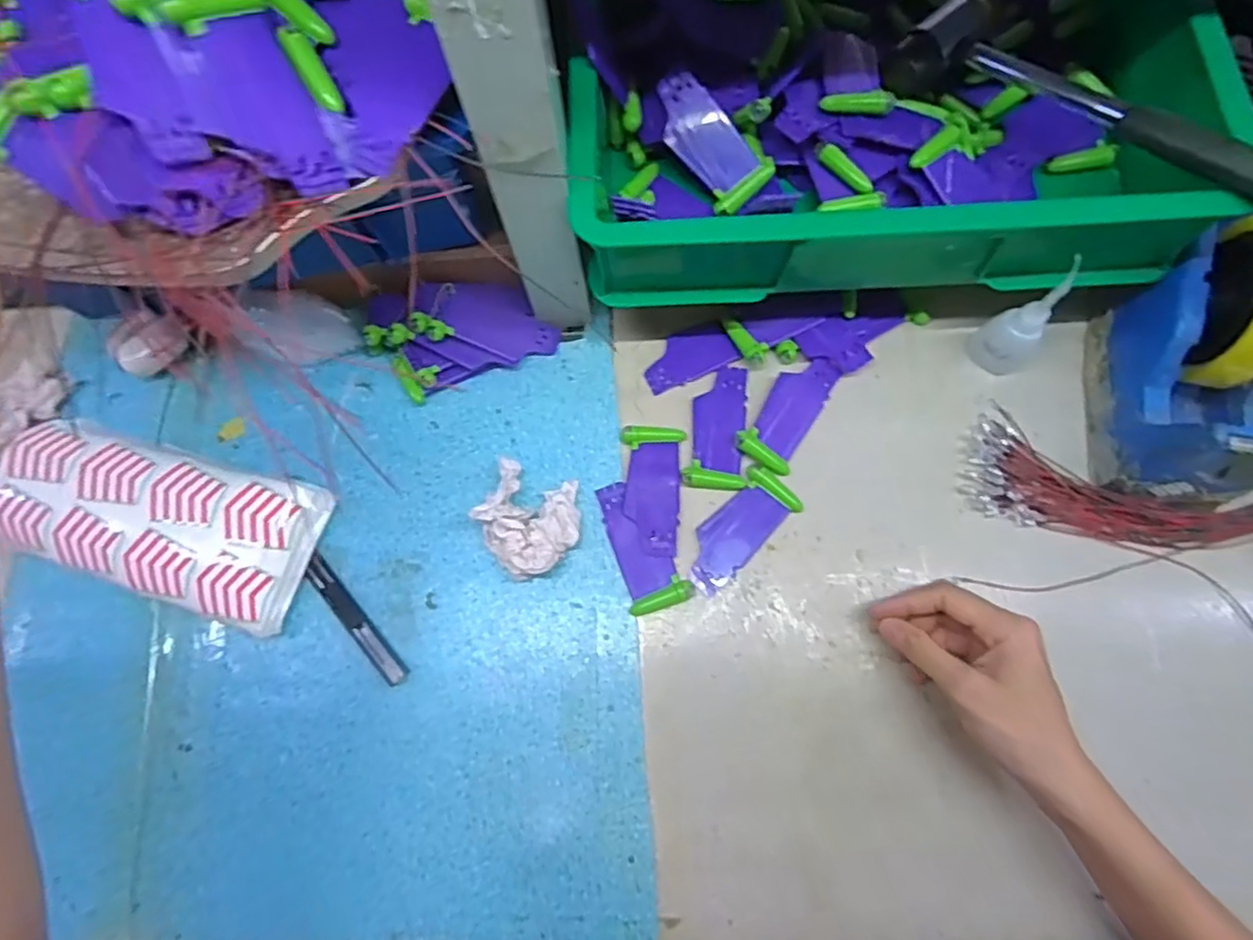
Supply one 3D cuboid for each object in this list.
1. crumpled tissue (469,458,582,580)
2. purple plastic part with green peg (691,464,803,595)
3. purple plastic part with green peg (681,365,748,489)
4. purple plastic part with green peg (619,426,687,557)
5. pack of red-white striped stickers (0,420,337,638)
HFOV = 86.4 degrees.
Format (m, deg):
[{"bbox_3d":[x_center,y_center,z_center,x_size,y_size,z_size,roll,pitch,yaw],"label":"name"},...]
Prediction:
[{"bbox_3d":[-0.064,0.028,0.444,0.067,0.038,0.082,-22,74,-3],"label":"crumpled tissue"},{"bbox_3d":[0.075,0.039,0.450,0.088,0.006,0.041,-42,77,-11],"label":"purple plastic part with green peg"},{"bbox_3d":[0.065,-0.031,0.470,0.042,0.014,0.090,4,73,2],"label":"purple plastic part with green peg"},{"bbox_3d":[0.018,0.013,0.457,0.039,0.012,0.089,1,73,1],"label":"purple plastic part with green peg"},{"bbox_3d":[-0.322,0.033,0.455,0.216,0.029,0.099,15,74,5],"label":"pack of red-white striped stickers"}]

